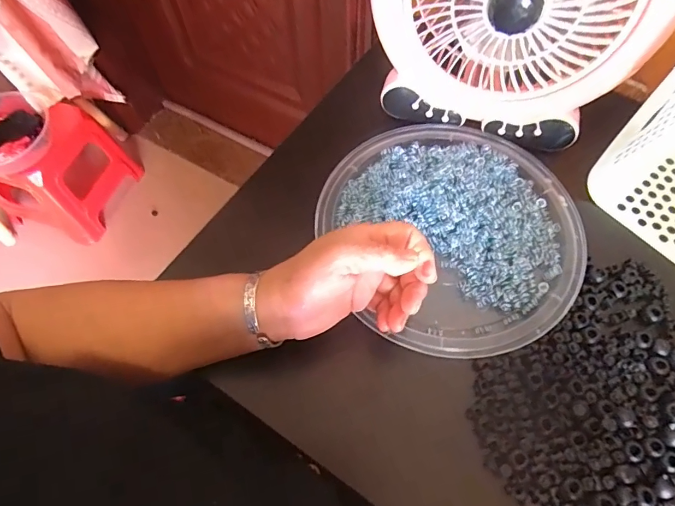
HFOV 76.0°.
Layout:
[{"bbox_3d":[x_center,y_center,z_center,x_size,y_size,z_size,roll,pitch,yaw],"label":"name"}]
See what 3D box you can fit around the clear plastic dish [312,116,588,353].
[{"bbox_3d":[0.110,-0.027,0.399,0.224,0.016,0.232,0,63,1],"label":"clear plastic dish"}]

